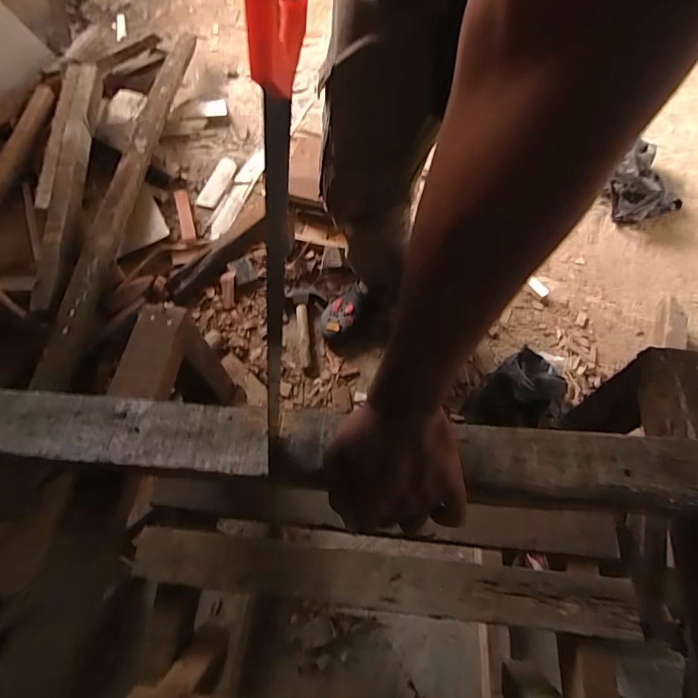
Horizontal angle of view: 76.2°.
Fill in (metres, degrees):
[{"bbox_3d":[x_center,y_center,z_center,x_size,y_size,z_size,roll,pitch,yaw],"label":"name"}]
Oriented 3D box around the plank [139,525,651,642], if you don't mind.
[{"bbox_3d":[0.034,0.262,0.507,0.555,0.035,0.058,6,62,1],"label":"plank"}]

